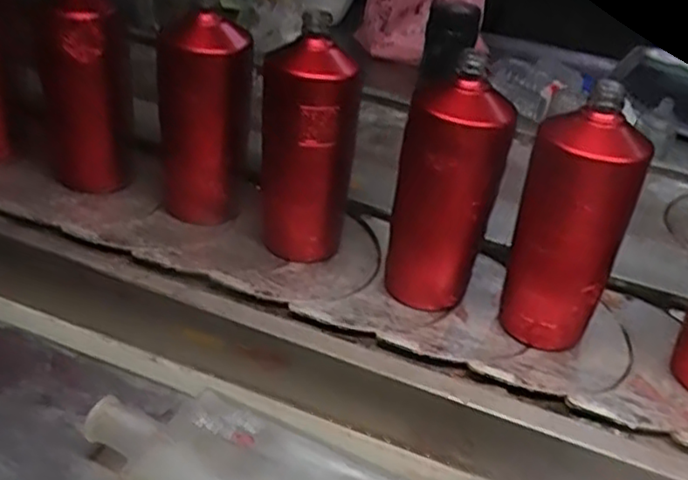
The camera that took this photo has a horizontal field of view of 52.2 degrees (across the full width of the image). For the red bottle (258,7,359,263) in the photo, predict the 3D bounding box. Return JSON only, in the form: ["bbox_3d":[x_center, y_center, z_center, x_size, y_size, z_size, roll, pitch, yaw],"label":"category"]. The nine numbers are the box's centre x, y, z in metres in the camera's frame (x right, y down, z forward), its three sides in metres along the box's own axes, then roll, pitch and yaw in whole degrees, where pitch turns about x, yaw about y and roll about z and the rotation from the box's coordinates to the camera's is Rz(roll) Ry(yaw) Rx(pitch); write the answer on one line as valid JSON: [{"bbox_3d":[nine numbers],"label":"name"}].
[{"bbox_3d":[-0.035,-0.085,0.659,0.064,0.211,0.080,-11,37,-27],"label":"red bottle"}]

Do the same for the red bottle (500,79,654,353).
[{"bbox_3d":[0.181,-0.012,0.565,0.065,0.211,0.061,-6,35,-21],"label":"red bottle"}]

